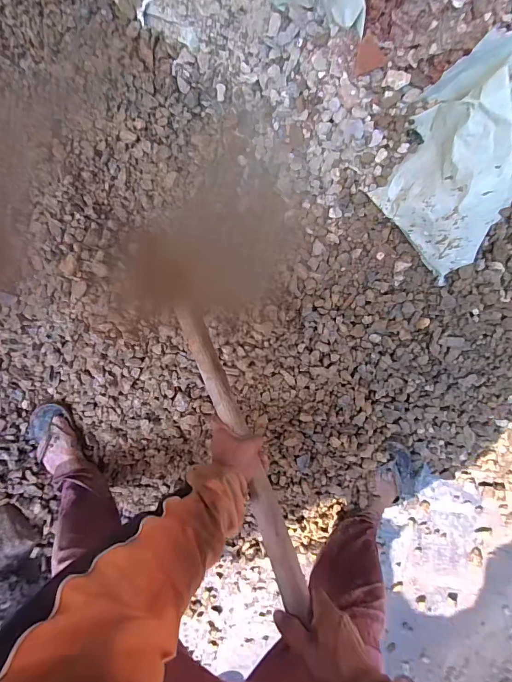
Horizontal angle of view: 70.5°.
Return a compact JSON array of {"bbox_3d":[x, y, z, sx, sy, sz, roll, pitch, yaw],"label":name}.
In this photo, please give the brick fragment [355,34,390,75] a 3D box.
[{"bbox_3d":[0.208,-0.521,0.659,0.060,0.017,0.049,-12,123,8],"label":"brick fragment"}]

